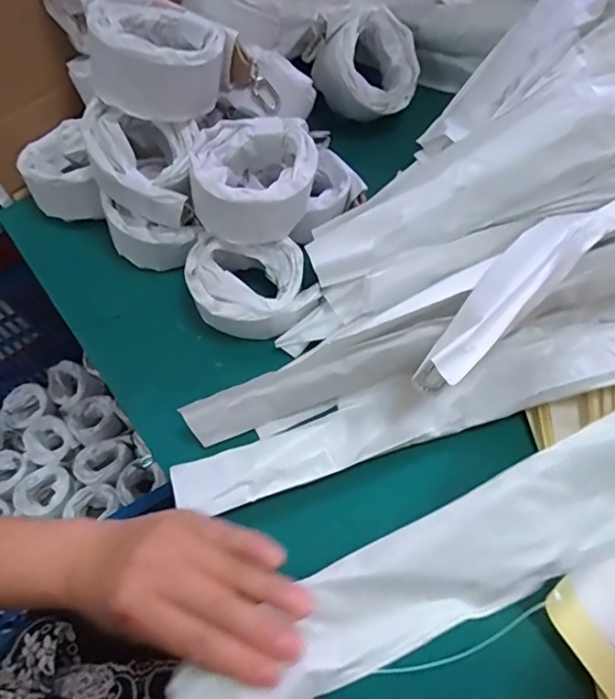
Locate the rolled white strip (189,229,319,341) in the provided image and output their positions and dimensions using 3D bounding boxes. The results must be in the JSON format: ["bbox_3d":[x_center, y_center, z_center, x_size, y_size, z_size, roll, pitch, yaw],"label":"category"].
[{"bbox_3d":[-0.044,-0.051,0.438,0.100,0.049,0.076,-4,64,0],"label":"rolled white strip"}]

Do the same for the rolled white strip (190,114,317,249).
[{"bbox_3d":[-0.042,-0.133,0.424,0.099,0.064,0.103,-6,64,-1],"label":"rolled white strip"}]

